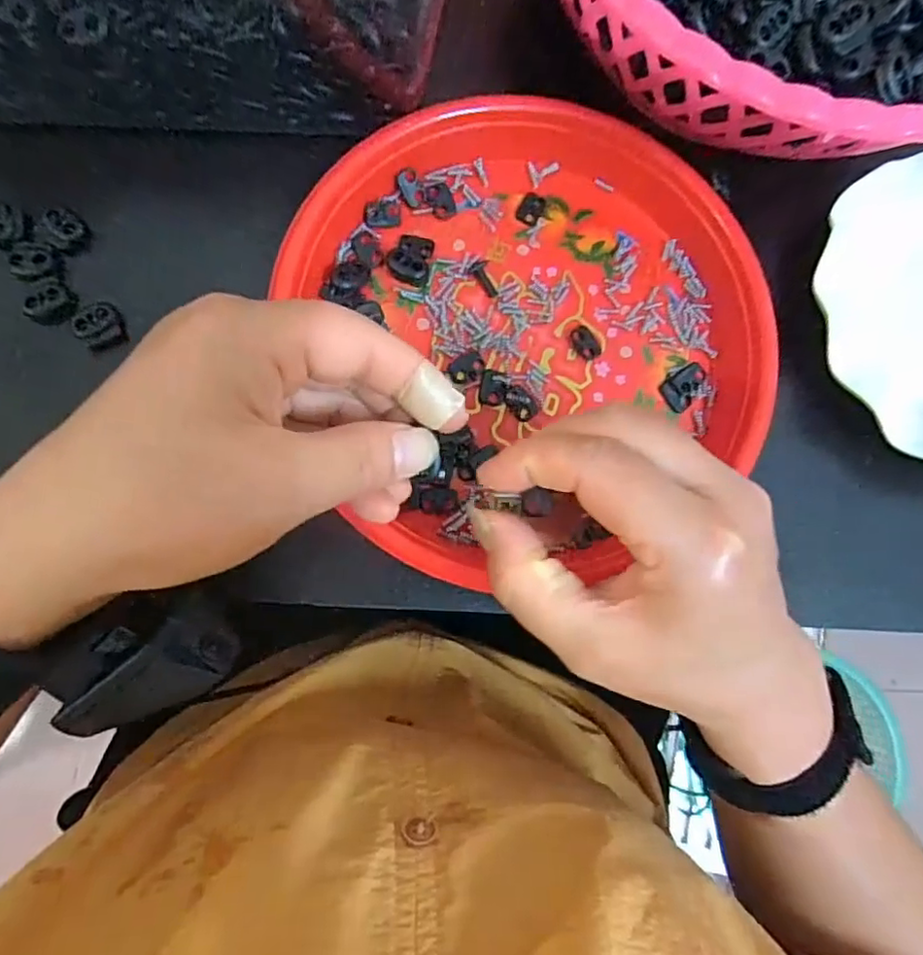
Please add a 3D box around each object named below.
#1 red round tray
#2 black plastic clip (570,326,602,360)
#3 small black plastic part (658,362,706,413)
[{"bbox_3d":[0.034,-0.083,0.294,0.210,0.025,0.209,-21,85,-9],"label":"red round tray"},{"bbox_3d":[0.063,-0.068,0.305,0.013,0.004,0.018,-39,88,-10],"label":"black plastic clip"},{"bbox_3d":[0.114,-0.046,0.306,0.024,0.006,0.018,-38,88,-10],"label":"small black plastic part"}]

